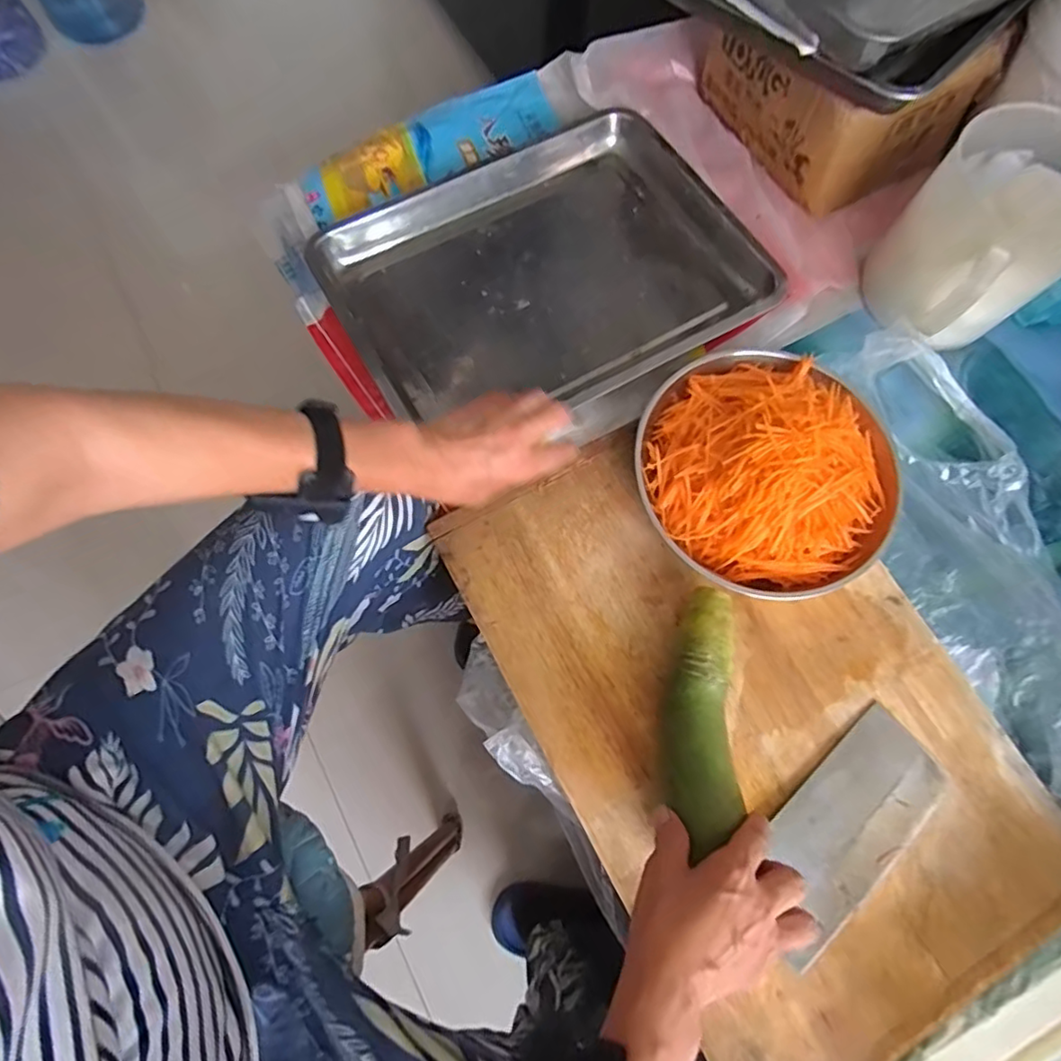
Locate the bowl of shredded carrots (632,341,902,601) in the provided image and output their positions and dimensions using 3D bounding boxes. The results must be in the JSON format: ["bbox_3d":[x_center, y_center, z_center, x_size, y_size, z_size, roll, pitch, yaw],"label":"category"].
[{"bbox_3d":[0.225,-0.062,0.563,0.227,0.087,0.239,0,72,-1],"label":"bowl of shredded carrots"}]

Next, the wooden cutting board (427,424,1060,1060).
[{"bbox_3d":[0.198,0.148,0.531,0.362,0.025,0.547,-28,75,-10],"label":"wooden cutting board"}]

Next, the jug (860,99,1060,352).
[{"bbox_3d":[0.457,-0.300,0.602,0.172,0.177,0.150,-19,73,-8],"label":"jug"}]

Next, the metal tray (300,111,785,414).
[{"bbox_3d":[0.017,-0.284,0.659,0.433,0.044,0.335,-29,75,-10],"label":"metal tray"}]

